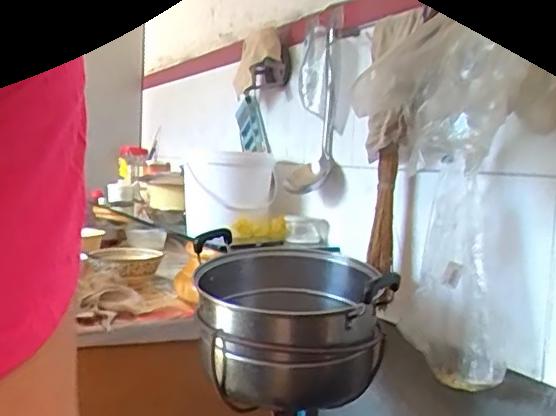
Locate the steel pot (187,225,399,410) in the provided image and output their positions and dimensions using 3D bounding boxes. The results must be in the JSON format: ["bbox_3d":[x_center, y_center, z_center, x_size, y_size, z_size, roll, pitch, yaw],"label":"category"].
[{"bbox_3d":[0.012,0.201,1.004,0.296,0.215,0.323,2,5,0],"label":"steel pot"}]

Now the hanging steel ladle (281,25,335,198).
[{"bbox_3d":[0.078,-0.215,1.342,0.098,0.362,0.118,2,5,-1],"label":"hanging steel ladle"}]

